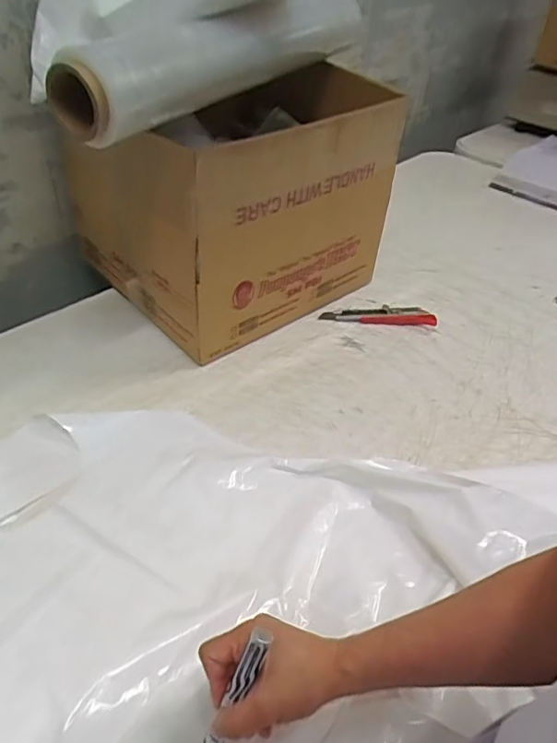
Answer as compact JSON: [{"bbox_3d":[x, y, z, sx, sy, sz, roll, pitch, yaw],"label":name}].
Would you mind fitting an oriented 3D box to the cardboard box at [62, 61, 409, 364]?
[{"bbox_3d":[-0.062,-0.256,0.797,0.359,0.289,0.322,-28,51,-31],"label":"cardboard box"}]

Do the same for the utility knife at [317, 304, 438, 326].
[{"bbox_3d":[0.154,-0.086,0.839,0.176,0.021,0.032,3,42,-1],"label":"utility knife"}]

